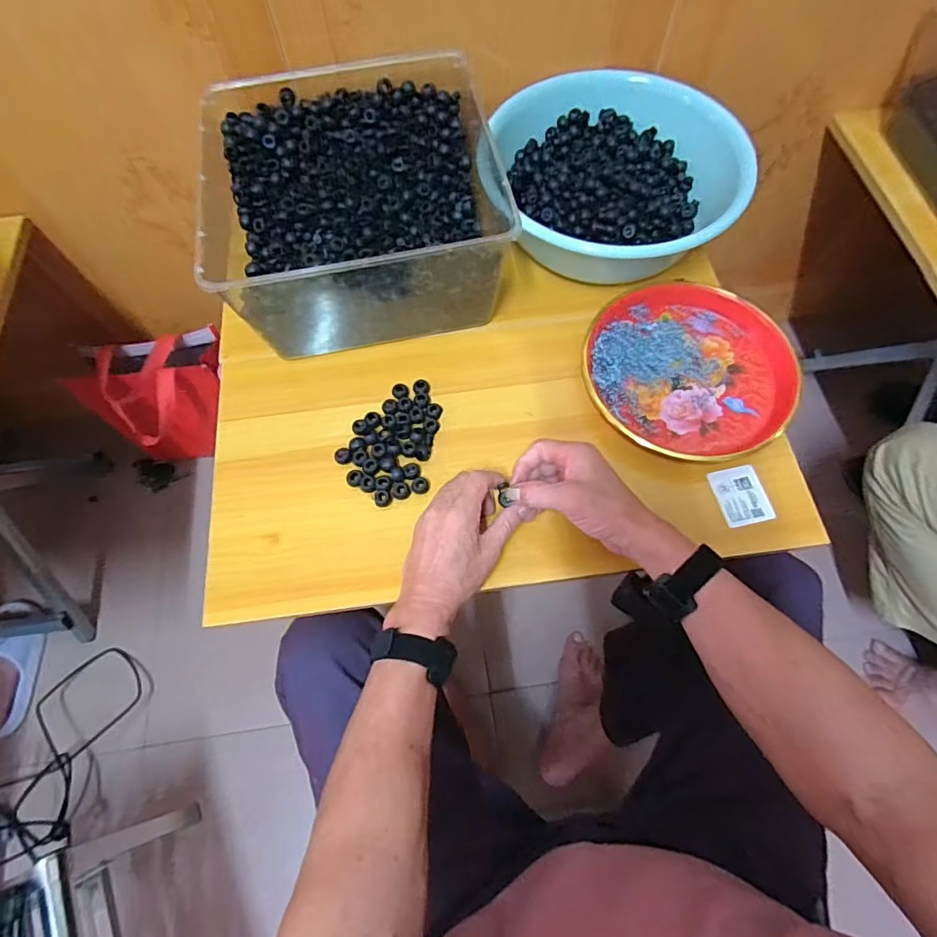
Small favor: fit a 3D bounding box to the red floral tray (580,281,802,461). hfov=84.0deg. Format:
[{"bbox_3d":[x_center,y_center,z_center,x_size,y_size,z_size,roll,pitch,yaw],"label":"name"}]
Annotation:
[{"bbox_3d":[0.234,-0.107,0.564,0.210,0.031,0.210,-23,68,-8],"label":"red floral tray"}]

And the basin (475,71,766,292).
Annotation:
[{"bbox_3d":[0.173,-0.359,0.626,0.291,0.121,0.236,8,67,5],"label":"basin"}]

